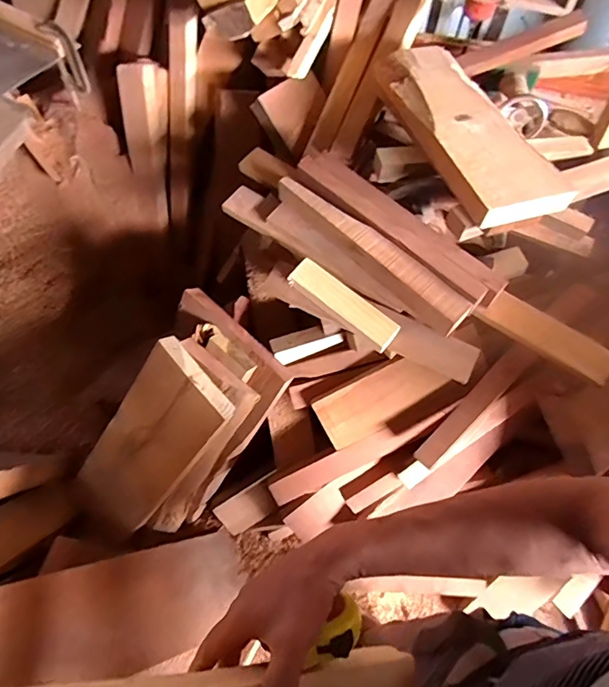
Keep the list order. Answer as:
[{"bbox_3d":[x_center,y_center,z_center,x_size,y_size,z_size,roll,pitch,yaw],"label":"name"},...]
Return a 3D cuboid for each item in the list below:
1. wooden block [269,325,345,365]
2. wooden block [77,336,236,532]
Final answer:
[{"bbox_3d":[0.005,-0.004,1.005,0.144,0.036,0.058,-17,63,-11],"label":"wooden block"},{"bbox_3d":[-0.359,0.244,1.053,0.202,0.571,0.050,43,31,5],"label":"wooden block"}]

